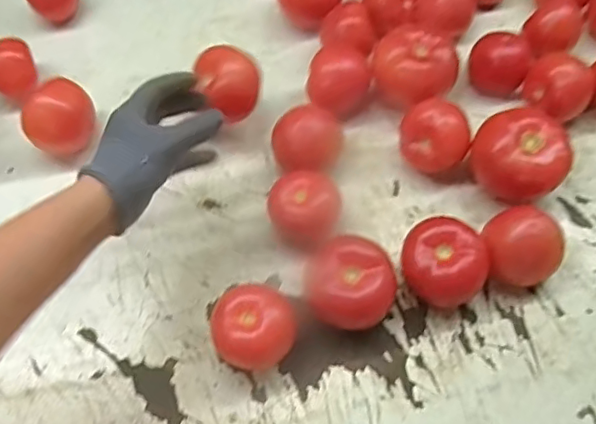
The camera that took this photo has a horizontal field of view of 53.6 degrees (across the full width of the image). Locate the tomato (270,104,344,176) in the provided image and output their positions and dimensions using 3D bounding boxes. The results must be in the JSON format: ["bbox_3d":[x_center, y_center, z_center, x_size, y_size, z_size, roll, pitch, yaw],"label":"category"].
[{"bbox_3d":[0.013,-0.065,0.585,0.075,0.051,0.060,0,62,4],"label":"tomato"}]

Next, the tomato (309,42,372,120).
[{"bbox_3d":[0.043,-0.134,0.618,0.061,0.053,0.065,3,62,6],"label":"tomato"}]

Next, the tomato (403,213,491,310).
[{"bbox_3d":[0.127,0.048,0.524,0.070,0.059,0.069,-2,62,3],"label":"tomato"}]

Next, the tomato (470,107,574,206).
[{"bbox_3d":[0.216,-0.052,0.563,0.093,0.063,0.084,-22,63,-7],"label":"tomato"}]

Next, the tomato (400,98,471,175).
[{"bbox_3d":[0.131,-0.067,0.577,0.064,0.061,0.062,17,64,13],"label":"tomato"}]

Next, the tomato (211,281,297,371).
[{"bbox_3d":[-0.037,0.099,0.500,0.067,0.058,0.065,-2,62,3],"label":"tomato"}]

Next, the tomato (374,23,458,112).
[{"bbox_3d":[0.117,-0.148,0.613,0.080,0.059,0.078,-2,62,3],"label":"tomato"}]

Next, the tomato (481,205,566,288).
[{"bbox_3d":[0.196,0.033,0.522,0.067,0.058,0.061,-2,62,3],"label":"tomato"}]

